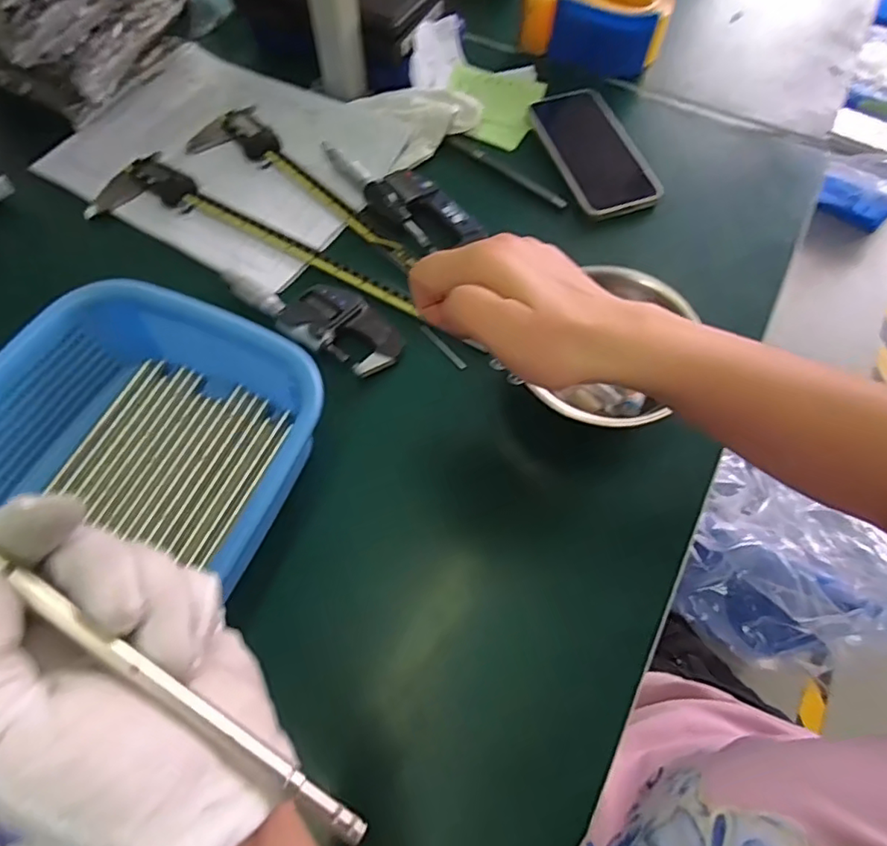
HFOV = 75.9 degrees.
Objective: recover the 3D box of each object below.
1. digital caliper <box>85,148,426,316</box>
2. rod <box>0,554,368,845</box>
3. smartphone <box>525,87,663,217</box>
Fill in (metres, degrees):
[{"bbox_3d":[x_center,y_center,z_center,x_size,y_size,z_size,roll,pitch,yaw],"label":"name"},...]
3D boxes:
[{"bbox_3d":[-0.160,-0.167,0.490,0.306,0.013,0.073,21,66,10],"label":"digital caliper"},{"bbox_3d":[-0.114,0.052,0.164,0.228,0.007,0.006,39,68,-3],"label":"rod"},{"bbox_3d":[0.137,-0.253,0.528,0.076,0.016,0.144,-18,65,-9],"label":"smartphone"}]

